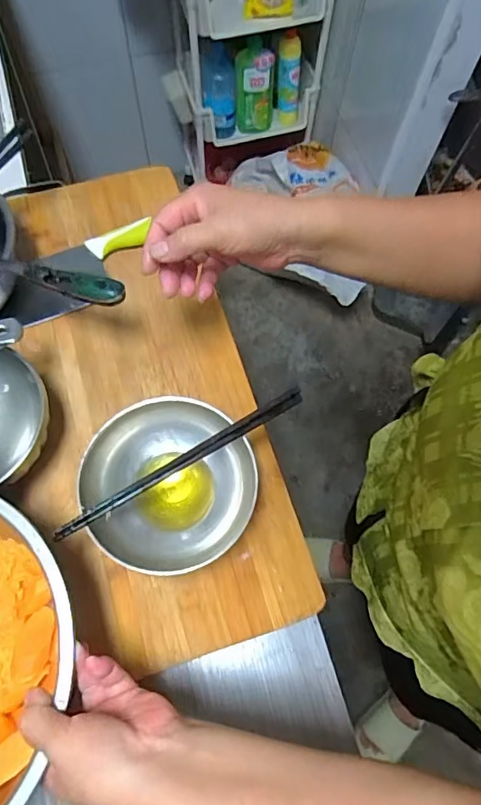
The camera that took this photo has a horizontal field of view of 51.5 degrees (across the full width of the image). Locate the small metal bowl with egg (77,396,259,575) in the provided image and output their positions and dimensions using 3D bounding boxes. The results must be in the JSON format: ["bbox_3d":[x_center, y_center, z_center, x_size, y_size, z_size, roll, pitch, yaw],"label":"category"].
[{"bbox_3d":[-0.063,0.079,0.461,0.148,0.068,0.147,1,68,-2],"label":"small metal bowl with egg"}]

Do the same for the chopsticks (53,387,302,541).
[{"bbox_3d":[-0.047,0.051,0.432,0.240,0.011,0.013,-29,72,-13],"label":"chopsticks"}]

